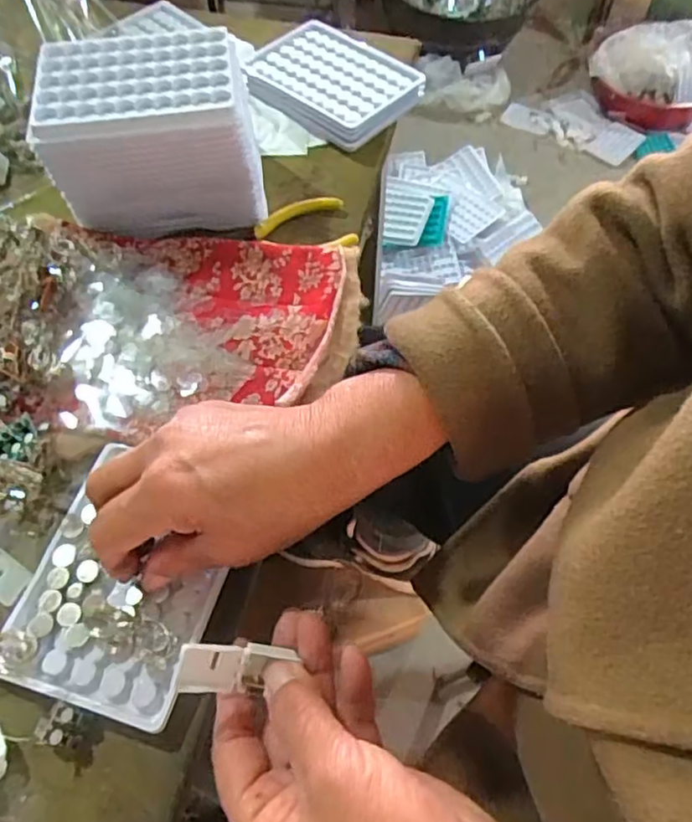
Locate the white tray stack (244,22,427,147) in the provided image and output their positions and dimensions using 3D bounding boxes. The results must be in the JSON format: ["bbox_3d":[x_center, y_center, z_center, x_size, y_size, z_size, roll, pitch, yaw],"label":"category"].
[{"bbox_3d":[-0.011,-0.276,0.529,0.129,0.023,0.096,37,66,19],"label":"white tray stack"}]

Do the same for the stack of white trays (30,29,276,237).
[{"bbox_3d":[-0.128,-0.184,0.434,0.128,0.101,0.082,-8,60,-5],"label":"stack of white trays"}]

